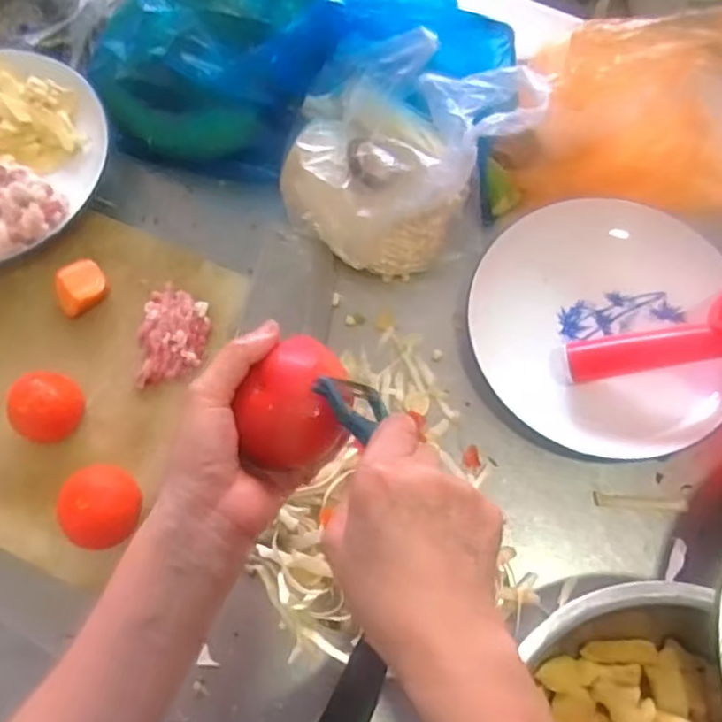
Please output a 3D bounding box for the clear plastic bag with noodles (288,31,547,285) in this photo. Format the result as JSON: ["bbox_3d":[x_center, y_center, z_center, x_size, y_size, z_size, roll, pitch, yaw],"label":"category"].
[{"bbox_3d":[0.025,-0.172,0.569,0.194,0.160,0.144,27,74,9],"label":"clear plastic bag with noodles"}]

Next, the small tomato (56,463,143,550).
[{"bbox_3d":[-0.205,0.116,0.530,0.060,0.043,0.062,0,72,1],"label":"small tomato"}]

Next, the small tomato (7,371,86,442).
[{"bbox_3d":[-0.261,0.039,0.557,0.048,0.049,0.055,28,74,10],"label":"small tomato"}]

